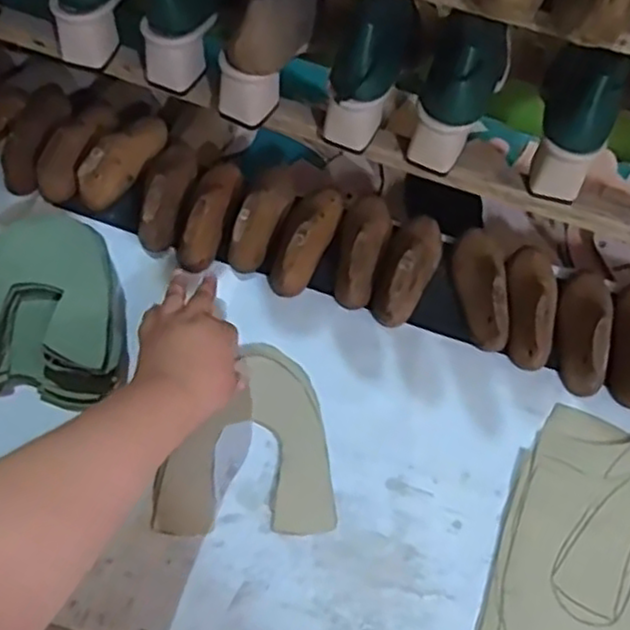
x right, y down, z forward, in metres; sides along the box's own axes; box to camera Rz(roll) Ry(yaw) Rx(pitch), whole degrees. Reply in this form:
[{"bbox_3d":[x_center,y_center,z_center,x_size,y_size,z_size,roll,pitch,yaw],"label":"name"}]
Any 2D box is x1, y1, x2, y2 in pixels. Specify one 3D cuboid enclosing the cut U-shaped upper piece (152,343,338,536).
[{"bbox_3d":[-0.063,0.112,0.645,0.153,0.008,0.171,1,65,-3],"label":"cut U-shaped upper piece"}]

